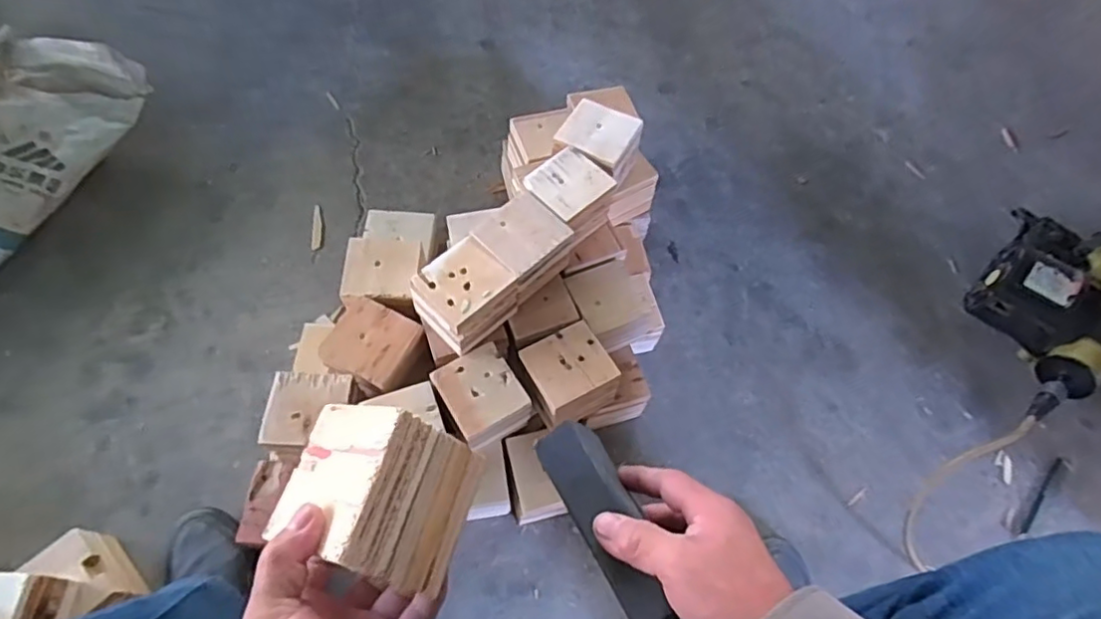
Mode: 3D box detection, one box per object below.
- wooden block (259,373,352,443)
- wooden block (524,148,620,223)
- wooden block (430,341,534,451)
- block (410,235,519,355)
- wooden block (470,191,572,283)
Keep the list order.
[{"bbox_3d":[-0.270,0.108,0.685,0.084,0.015,0.083,2,61,-3],"label":"wooden block"},{"bbox_3d":[0.022,-0.155,0.762,0.094,0.016,0.084,-38,70,-22],"label":"wooden block"},{"bbox_3d":[-0.079,0.100,0.722,0.084,0.034,0.099,-28,67,-18],"label":"wooden block"},{"bbox_3d":[-0.101,-0.018,0.719,0.094,0.076,0.097,39,65,16],"label":"block"},{"bbox_3d":[-0.033,-0.089,0.722,0.091,0.015,0.084,-40,70,-22],"label":"wooden block"}]

